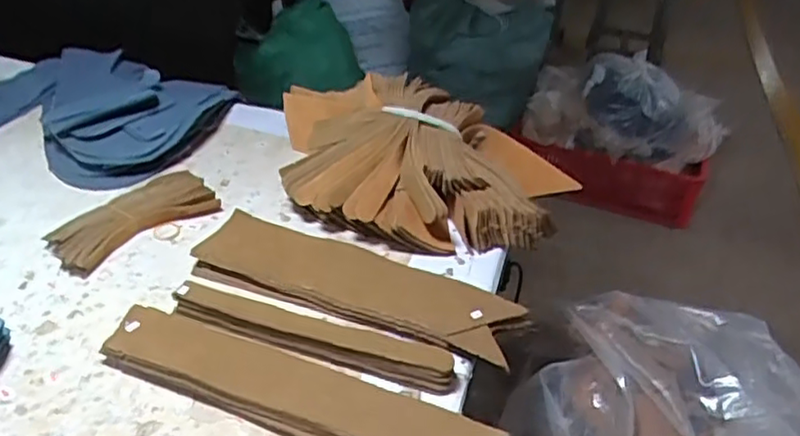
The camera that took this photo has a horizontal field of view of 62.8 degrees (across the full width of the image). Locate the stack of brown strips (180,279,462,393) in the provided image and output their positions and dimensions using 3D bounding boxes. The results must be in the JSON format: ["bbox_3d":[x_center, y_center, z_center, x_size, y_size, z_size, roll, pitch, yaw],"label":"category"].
[{"bbox_3d":[-0.059,0.078,0.433,0.193,0.023,0.029,12,36,10],"label":"stack of brown strips"}]

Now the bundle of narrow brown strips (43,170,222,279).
[{"bbox_3d":[-0.213,0.000,0.525,0.056,0.023,0.127,31,43,31],"label":"bundle of narrow brown strips"}]

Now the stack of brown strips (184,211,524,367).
[{"bbox_3d":[-0.030,0.046,0.483,0.237,0.021,0.070,16,37,15],"label":"stack of brown strips"}]

